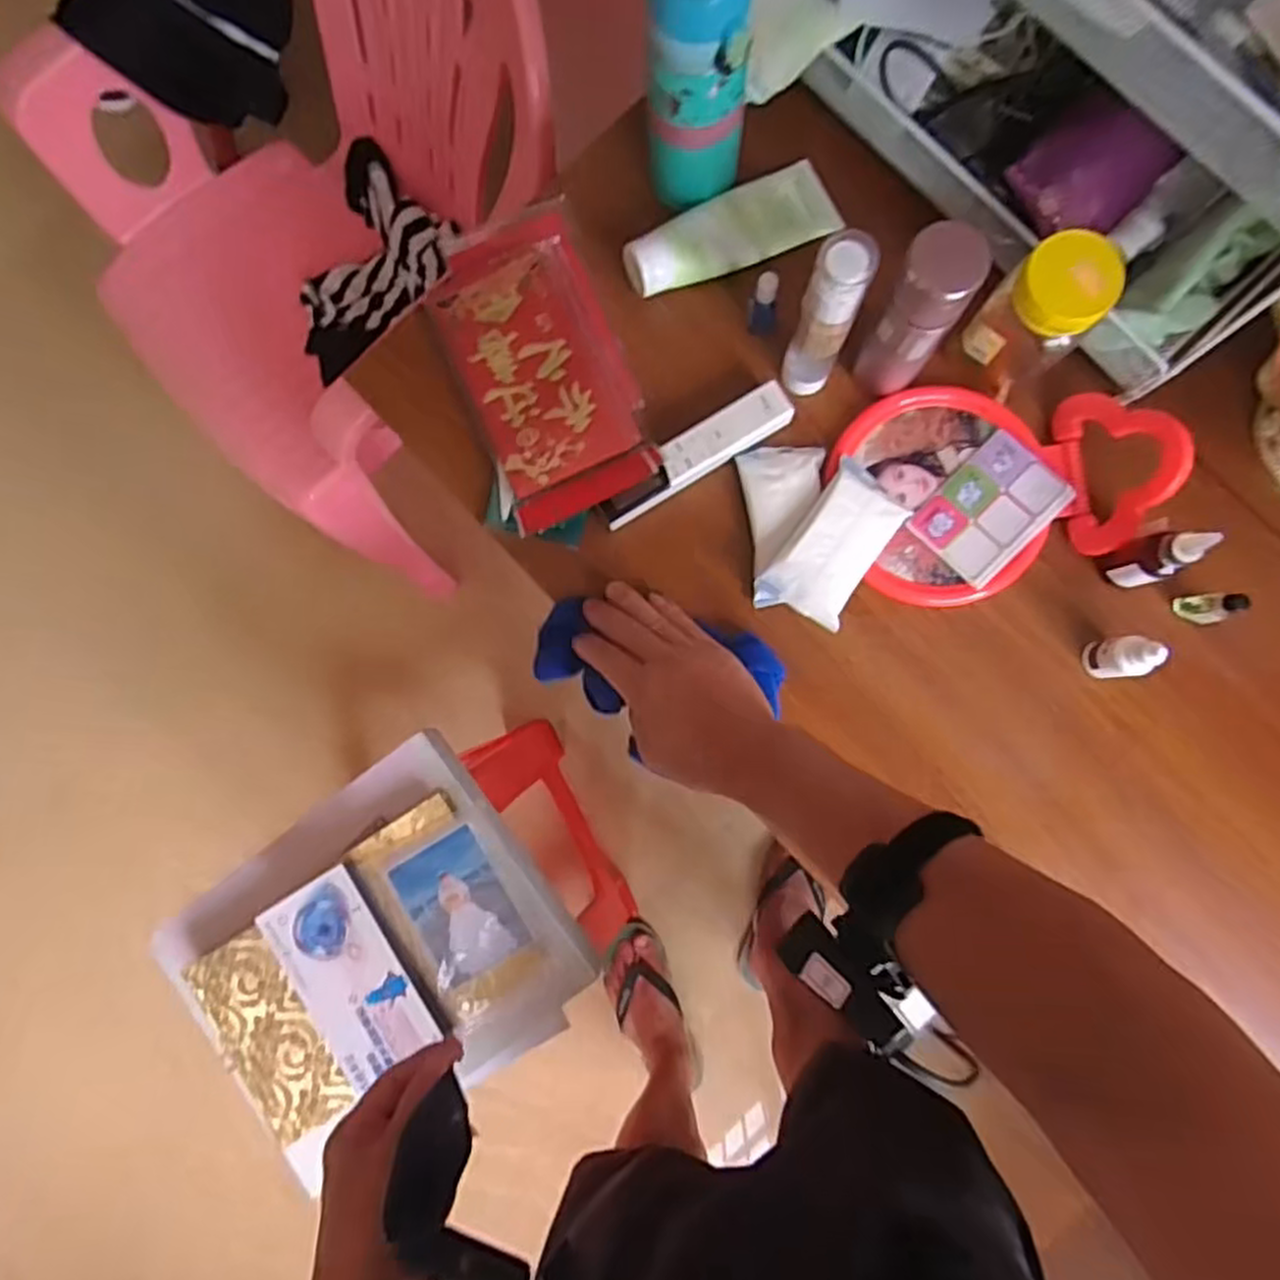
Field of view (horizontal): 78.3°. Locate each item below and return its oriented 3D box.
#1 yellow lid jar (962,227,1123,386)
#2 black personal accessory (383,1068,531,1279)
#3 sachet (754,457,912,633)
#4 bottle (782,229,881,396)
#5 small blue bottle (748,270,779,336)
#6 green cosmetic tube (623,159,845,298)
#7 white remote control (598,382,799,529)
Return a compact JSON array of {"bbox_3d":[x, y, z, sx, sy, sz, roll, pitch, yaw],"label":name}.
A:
[{"bbox_3d":[0.246,-0.202,0.491,0.057,0.105,0.049,39,88,5],"label":"yellow lid jar"},{"bbox_3d":[-0.099,0.321,0.427,0.039,0.069,0.151,-10,114,2],"label":"black personal accessory"},{"bbox_3d":[0.133,-0.063,0.529,0.057,0.021,0.113,34,88,5],"label":"sachet"},{"bbox_3d":[0.115,-0.198,0.493,0.032,0.145,0.034,0,85,3],"label":"bottle"},{"bbox_3d":[0.087,-0.230,0.540,0.020,0.055,0.018,6,86,3],"label":"small blue bottle"},{"bbox_3d":[0.065,-0.292,0.556,0.156,0.032,0.056,-26,85,0],"label":"green cosmetic tube"},{"bbox_3d":[0.037,-0.128,0.542,0.147,0.017,0.033,-32,85,0],"label":"white remote control"}]

